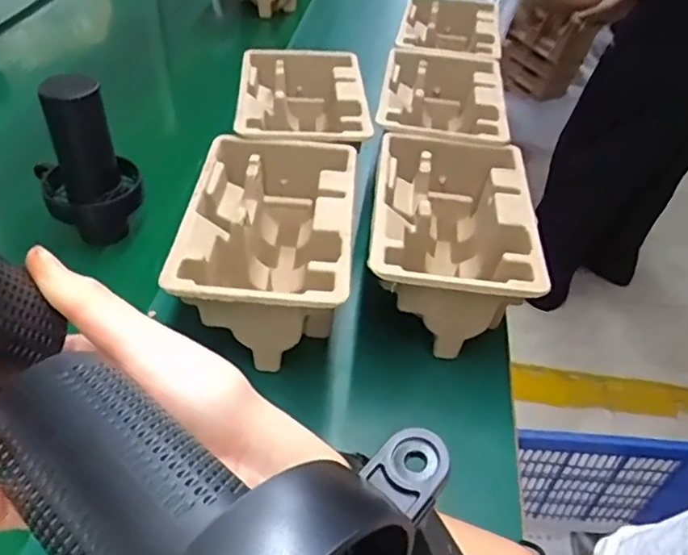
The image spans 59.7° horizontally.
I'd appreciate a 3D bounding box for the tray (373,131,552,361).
[{"bbox_3d":[0.099,-0.039,0.595,0.144,0.110,0.229,7,42,1],"label":"tray"}]

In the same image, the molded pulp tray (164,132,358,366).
[{"bbox_3d":[-0.069,-0.025,0.568,0.143,0.112,0.225,5,42,-1],"label":"molded pulp tray"}]

